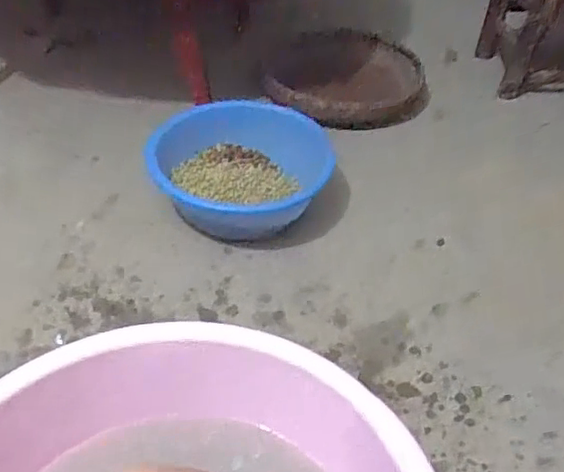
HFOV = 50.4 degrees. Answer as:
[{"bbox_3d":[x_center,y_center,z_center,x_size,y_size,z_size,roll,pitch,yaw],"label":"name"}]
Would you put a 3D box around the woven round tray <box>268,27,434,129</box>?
[{"bbox_3d":[0.171,-0.408,1.539,0.392,0.064,0.374,3,45,-3],"label":"woven round tray"}]

